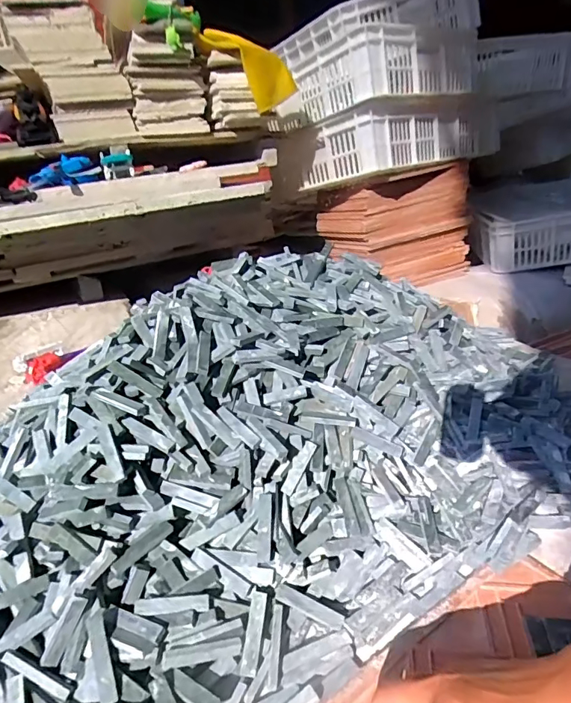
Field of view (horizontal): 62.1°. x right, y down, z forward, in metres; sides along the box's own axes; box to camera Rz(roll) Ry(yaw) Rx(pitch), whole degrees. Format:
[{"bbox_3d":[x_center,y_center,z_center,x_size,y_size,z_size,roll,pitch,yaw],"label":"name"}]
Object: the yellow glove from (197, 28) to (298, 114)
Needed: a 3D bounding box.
[{"bbox_3d":[-0.070,-0.546,0.917,0.212,0.091,0.079,29,5,-32],"label":"yellow glove"}]

